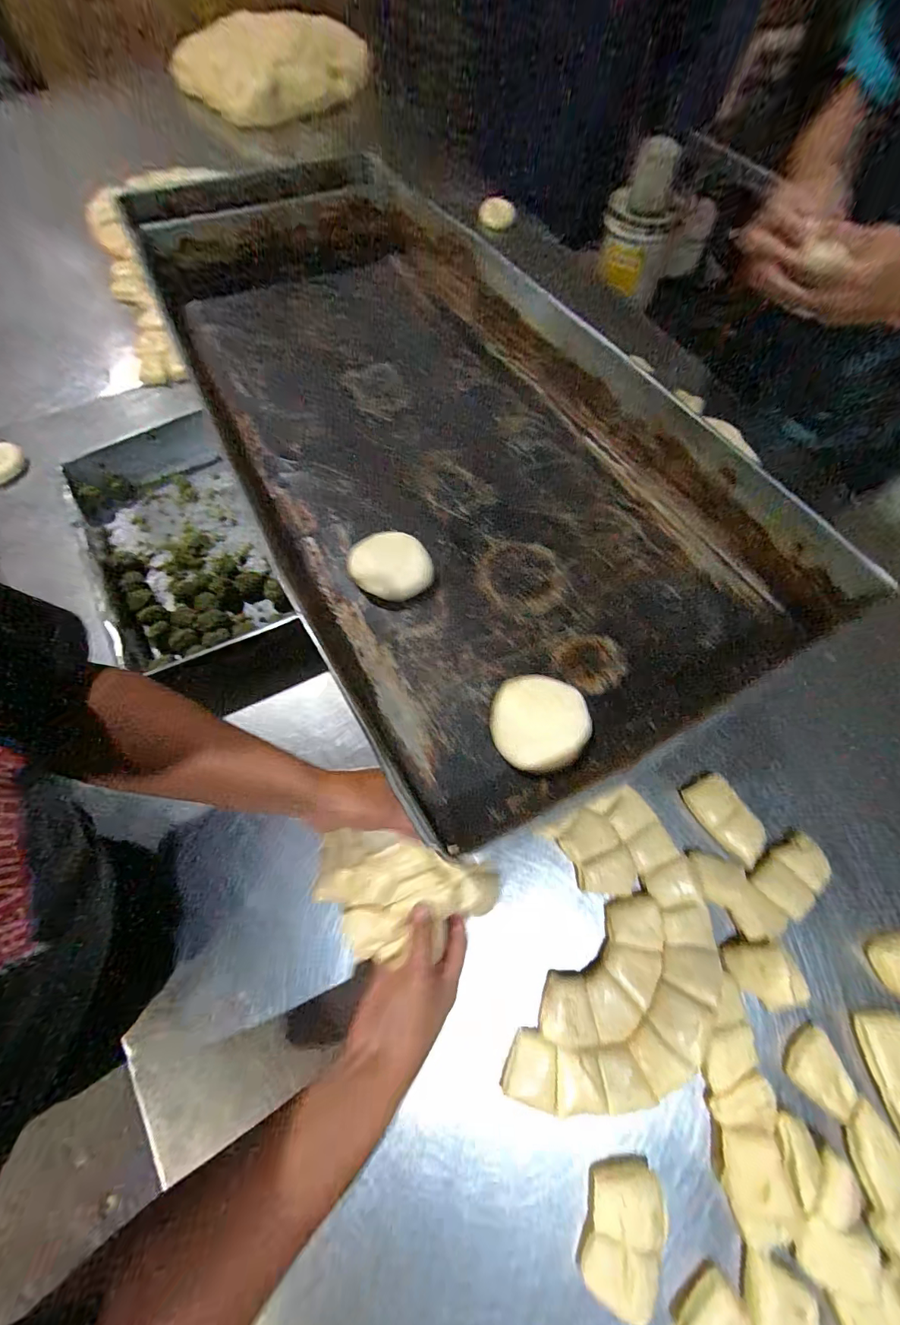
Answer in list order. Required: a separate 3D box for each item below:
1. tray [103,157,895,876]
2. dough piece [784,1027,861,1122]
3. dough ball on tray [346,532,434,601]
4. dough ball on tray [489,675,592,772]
[{"bbox_3d":[-0.024,-0.283,0.466,0.426,0.086,0.823,-28,71,-10],"label":"tray"},{"bbox_3d":[0.364,0.398,0.418,0.055,0.023,0.053,-42,74,-14],"label":"dough piece"},{"bbox_3d":[-0.050,-0.083,0.371,0.063,0.023,0.061,0,69,0],"label":"dough ball on tray"},{"bbox_3d":[0.065,0.044,0.315,0.068,0.027,0.068,0,69,0],"label":"dough ball on tray"}]

